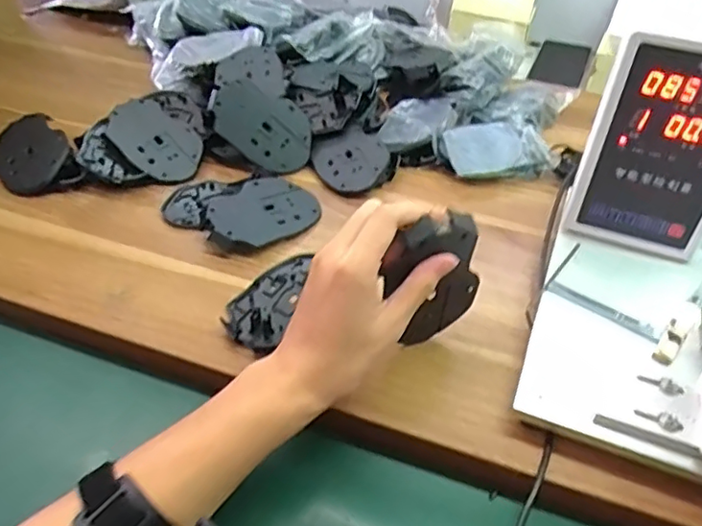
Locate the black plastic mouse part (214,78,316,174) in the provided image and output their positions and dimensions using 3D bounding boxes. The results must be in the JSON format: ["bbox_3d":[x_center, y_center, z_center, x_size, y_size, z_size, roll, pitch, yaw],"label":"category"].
[{"bbox_3d":[-0.091,-0.142,0.613,0.108,0.013,0.074,33,81,-14],"label":"black plastic mouse part"}]

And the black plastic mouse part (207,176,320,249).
[{"bbox_3d":[-0.082,-0.052,0.547,0.106,0.021,0.075,-27,50,-28],"label":"black plastic mouse part"}]

